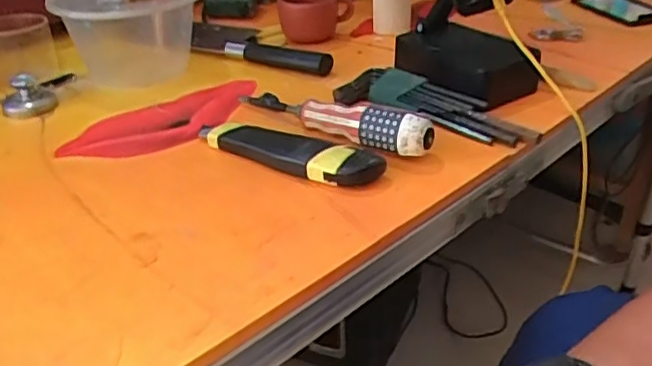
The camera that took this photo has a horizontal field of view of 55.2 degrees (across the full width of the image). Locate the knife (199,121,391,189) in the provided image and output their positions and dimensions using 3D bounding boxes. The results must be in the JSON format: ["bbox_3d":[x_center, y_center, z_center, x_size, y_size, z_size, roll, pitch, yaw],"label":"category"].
[{"bbox_3d":[-0.035,-0.025,0.461,0.160,0.023,0.031,16,35,26],"label":"knife"}]

